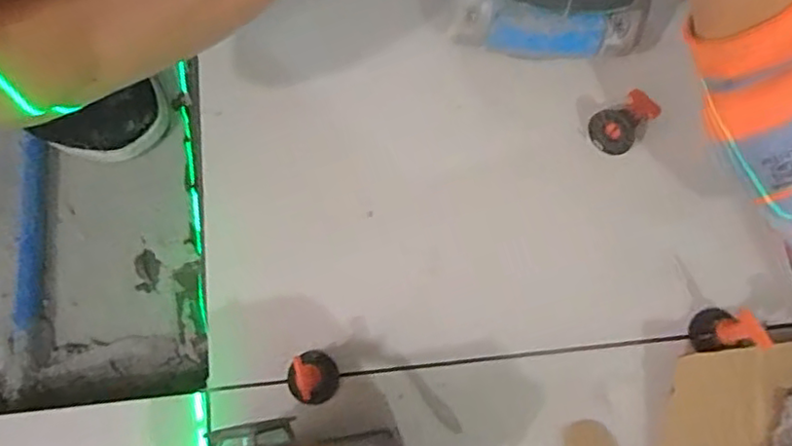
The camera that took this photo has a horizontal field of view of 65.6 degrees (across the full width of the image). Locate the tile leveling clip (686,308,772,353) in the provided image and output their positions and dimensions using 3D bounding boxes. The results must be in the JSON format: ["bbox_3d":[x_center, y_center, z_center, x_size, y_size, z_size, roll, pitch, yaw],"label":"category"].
[{"bbox_3d":[0.208,0.065,0.387,0.027,0.048,0.029,0,76,1],"label":"tile leveling clip"}]

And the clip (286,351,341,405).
[{"bbox_3d":[-0.055,0.099,0.394,0.034,0.022,0.032,5,76,2],"label":"clip"}]

